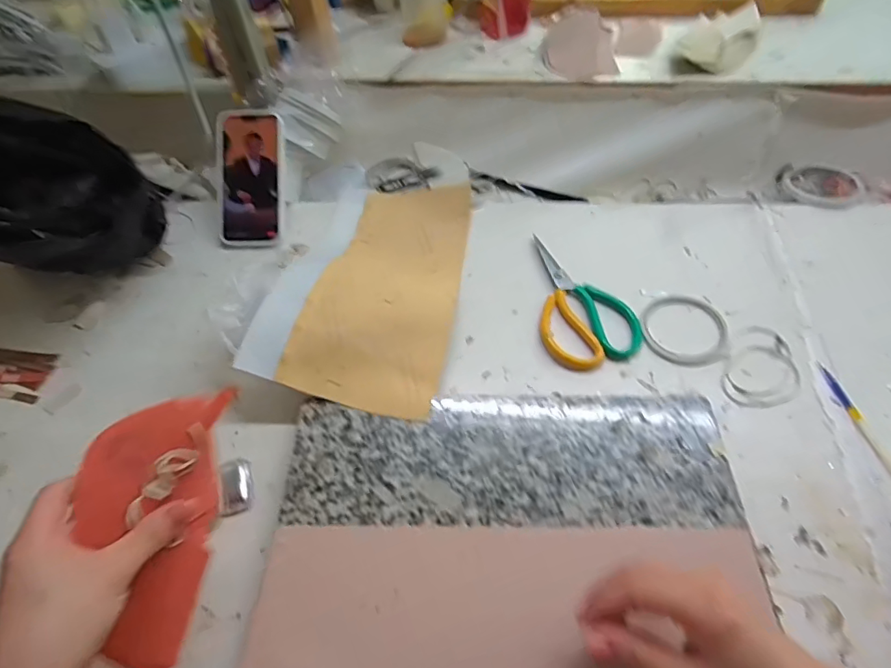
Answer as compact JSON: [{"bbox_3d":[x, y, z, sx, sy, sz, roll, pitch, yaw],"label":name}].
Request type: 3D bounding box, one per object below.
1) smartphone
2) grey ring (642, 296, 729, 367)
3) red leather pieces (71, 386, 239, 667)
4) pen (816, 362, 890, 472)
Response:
[{"bbox_3d":[-0.249,-0.199,0.644,0.086,0.013,0.172,-1,89,2],"label":"smartphone"},{"bbox_3d":[0.253,-0.005,0.536,0.085,0.005,0.090,-1,54,2],"label":"grey ring"},{"bbox_3d":[-0.197,0.125,0.339,0.028,0.085,0.182,-19,65,43],"label":"red leather pieces"},{"bbox_3d":[0.382,0.077,0.468,0.011,0.004,0.118,-10,54,-4],"label":"pen"}]

